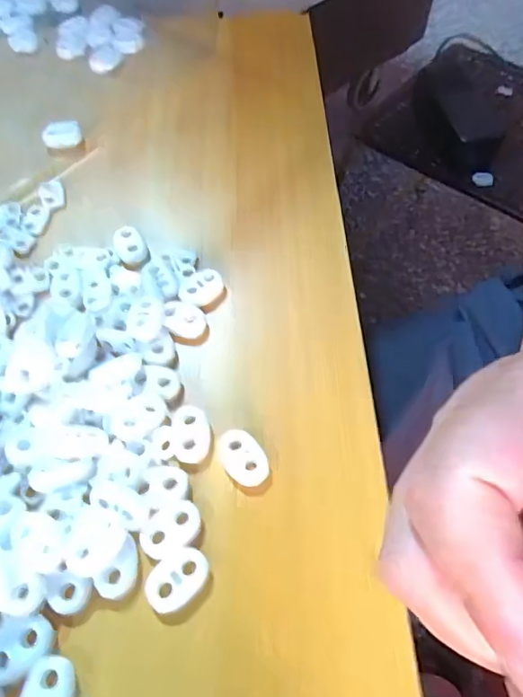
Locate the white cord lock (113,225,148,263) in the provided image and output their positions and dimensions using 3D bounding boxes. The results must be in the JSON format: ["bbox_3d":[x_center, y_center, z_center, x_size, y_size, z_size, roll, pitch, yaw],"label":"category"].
[{"bbox_3d":[-0.065,-0.052,0.252,0.014,0.004,0.022,-26,59,-12],"label":"white cord lock"}]

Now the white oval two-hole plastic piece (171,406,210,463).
[{"bbox_3d":[-0.027,0.032,0.200,0.014,0.004,0.023,-10,57,-3],"label":"white oval two-hole plastic piece"}]

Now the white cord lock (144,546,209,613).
[{"bbox_3d":[-0.029,0.078,0.175,0.022,0.005,0.015,-40,63,-20],"label":"white cord lock"}]

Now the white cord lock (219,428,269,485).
[{"bbox_3d":[-0.007,0.042,0.196,0.015,0.005,0.023,-29,60,-14],"label":"white cord lock"}]

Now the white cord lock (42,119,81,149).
[{"bbox_3d":[-0.116,-0.124,0.298,0.021,0.008,0.013,-9,57,-2],"label":"white cord lock"}]

